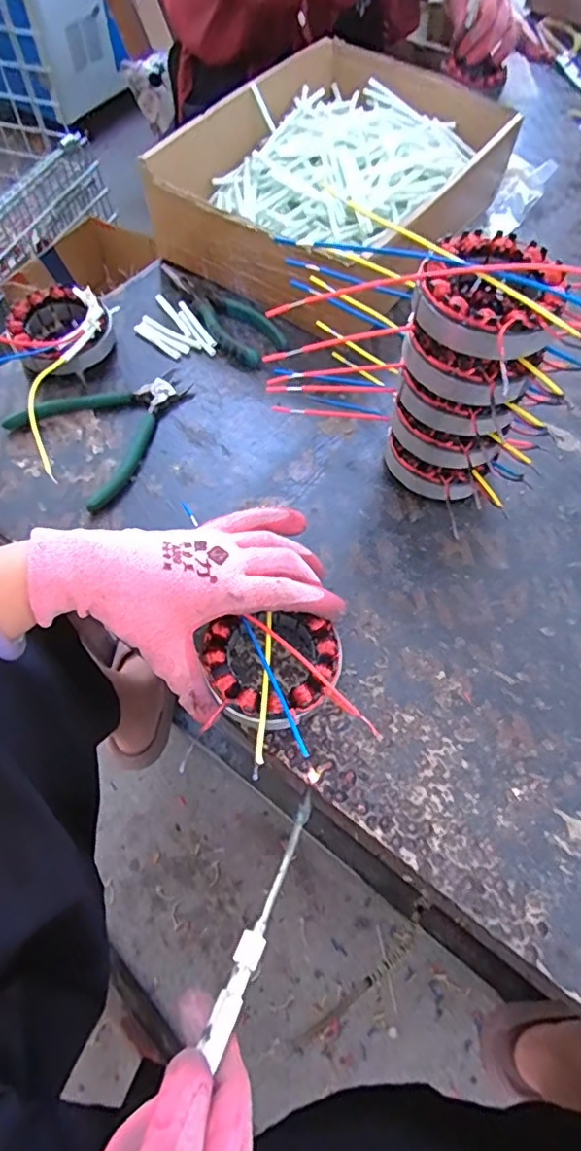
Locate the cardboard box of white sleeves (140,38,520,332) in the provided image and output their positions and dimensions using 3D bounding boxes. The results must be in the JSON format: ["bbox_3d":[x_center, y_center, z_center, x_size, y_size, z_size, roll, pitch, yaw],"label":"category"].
[{"bbox_3d":[0.054,-0.408,0.585,0.226,0.099,0.366,34,66,16],"label":"cardboard box of white sleeves"}]

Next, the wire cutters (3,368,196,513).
[{"bbox_3d":[-0.144,-0.129,0.472,0.115,0.013,0.136,40,68,19],"label":"wire cutters"}]

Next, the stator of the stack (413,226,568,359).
[{"bbox_3d":[0.119,-0.166,0.336,0.081,0.029,0.083,0,61,-1],"label":"stator of the stack"}]

